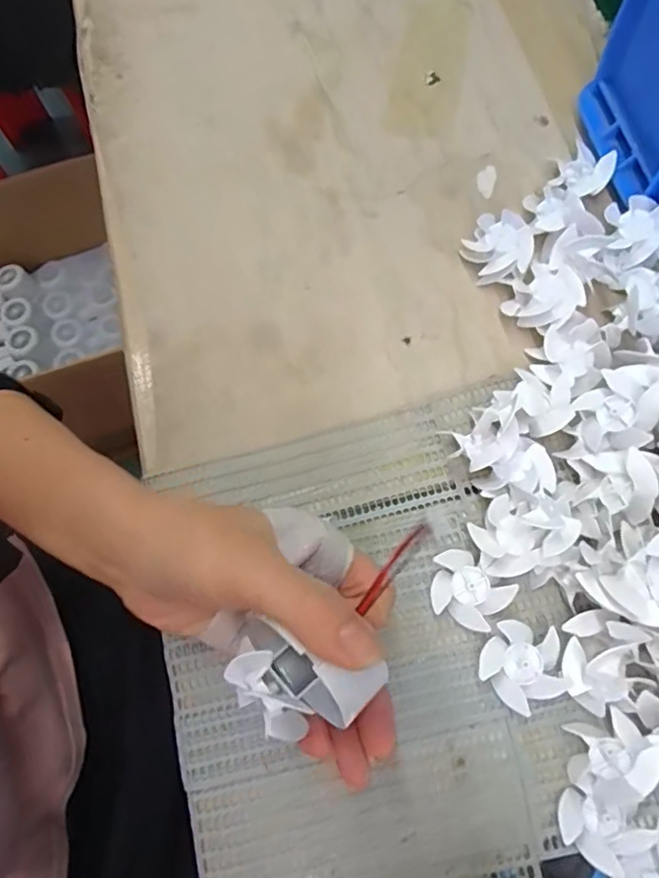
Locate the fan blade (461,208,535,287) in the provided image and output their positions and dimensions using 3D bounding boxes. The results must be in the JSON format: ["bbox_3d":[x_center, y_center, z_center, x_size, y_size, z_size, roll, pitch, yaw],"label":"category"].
[{"bbox_3d":[0.096,-0.109,0.336,0.036,0.022,0.035,0,73,0],"label":"fan blade"}]

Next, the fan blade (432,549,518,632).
[{"bbox_3d":[0.067,0.074,0.285,0.038,0.014,0.034,29,75,9],"label":"fan blade"}]

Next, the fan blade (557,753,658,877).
[{"bbox_3d":[0.119,0.168,0.256,0.038,0.015,0.037,38,76,11],"label":"fan blade"}]

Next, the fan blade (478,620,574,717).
[{"bbox_3d":[0.091,0.107,0.274,0.038,0.017,0.037,0,73,0],"label":"fan blade"}]

